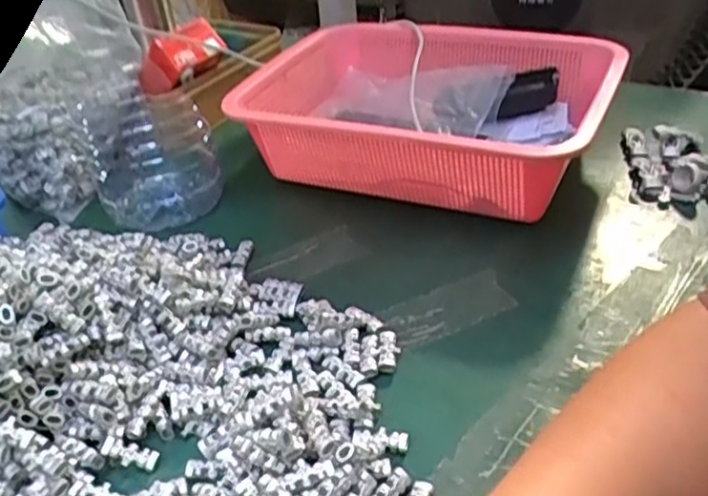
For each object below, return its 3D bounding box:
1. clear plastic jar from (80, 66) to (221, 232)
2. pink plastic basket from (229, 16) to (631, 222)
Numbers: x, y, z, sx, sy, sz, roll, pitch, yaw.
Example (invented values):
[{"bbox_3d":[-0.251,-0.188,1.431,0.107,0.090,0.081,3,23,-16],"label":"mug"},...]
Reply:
[{"bbox_3d":[-0.182,-0.092,0.618,0.094,0.085,0.165,-17,37,-14],"label":"clear plastic jar"},{"bbox_3d":[0.066,-0.114,0.602,0.284,0.093,0.212,13,40,26],"label":"pink plastic basket"}]

